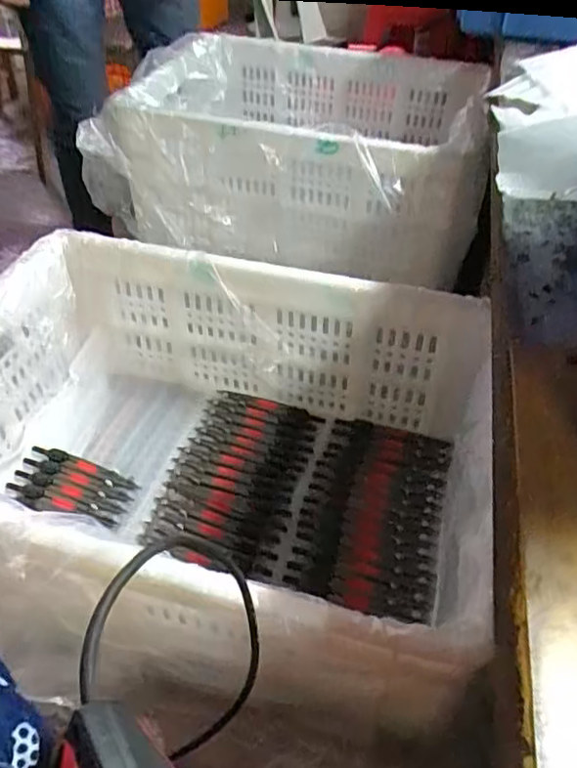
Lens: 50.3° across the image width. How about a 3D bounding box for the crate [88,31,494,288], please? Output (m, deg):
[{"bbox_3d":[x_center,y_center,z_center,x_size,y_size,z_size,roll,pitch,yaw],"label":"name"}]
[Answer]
[{"bbox_3d":[-0.002,-0.354,0.926,0.505,0.197,0.403,7,43,7],"label":"crate"}]

